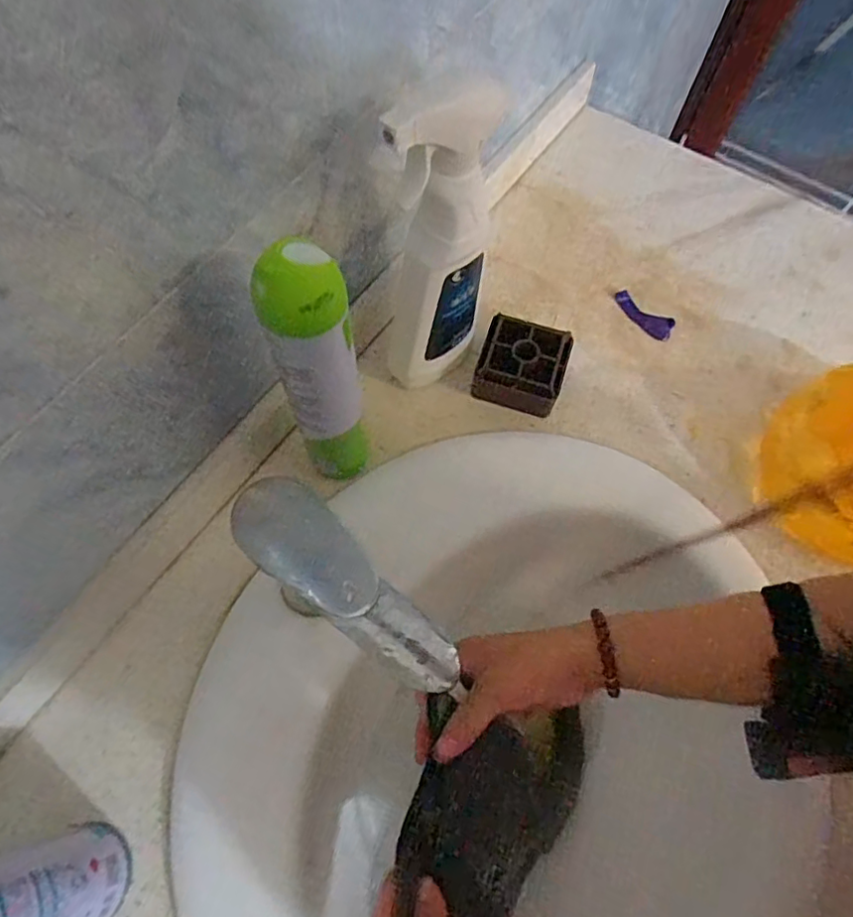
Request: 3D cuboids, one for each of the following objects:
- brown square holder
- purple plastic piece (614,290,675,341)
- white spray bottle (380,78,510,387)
[{"bbox_3d":[0.091,-0.087,0.555,0.081,0.046,0.079,17,65,7],"label":"brown square holder"},{"bbox_3d":[0.224,-0.149,0.609,0.069,0.006,0.031,39,69,16],"label":"purple plastic piece"},{"bbox_3d":[0.008,-0.142,0.471,0.081,0.251,0.053,2,66,0],"label":"white spray bottle"}]

